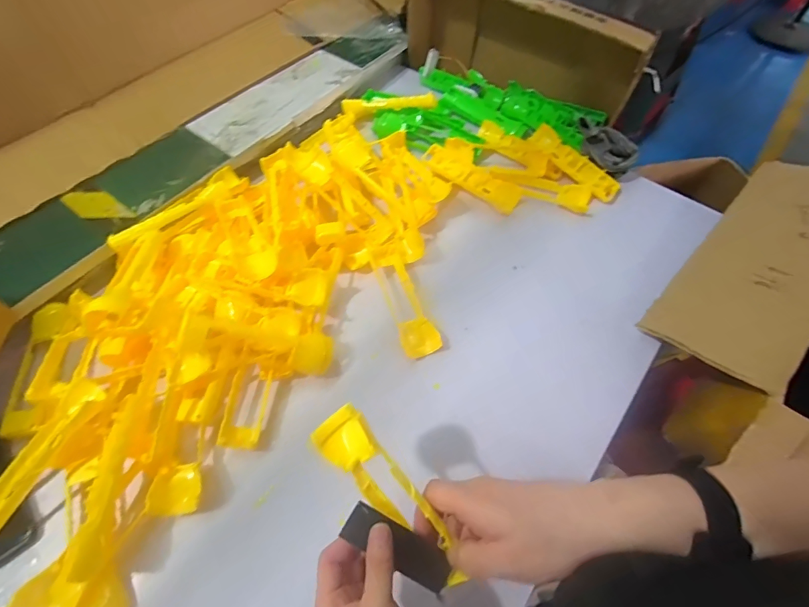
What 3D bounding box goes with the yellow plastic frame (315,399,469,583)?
[{"bbox_3d":[-0.008,0.156,0.327,0.039,0.039,0.162,-39,84,-20],"label":"yellow plastic frame"}]

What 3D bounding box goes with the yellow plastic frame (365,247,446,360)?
[{"bbox_3d":[-0.004,-0.007,0.550,0.050,0.033,0.171,-19,61,-11],"label":"yellow plastic frame"}]

